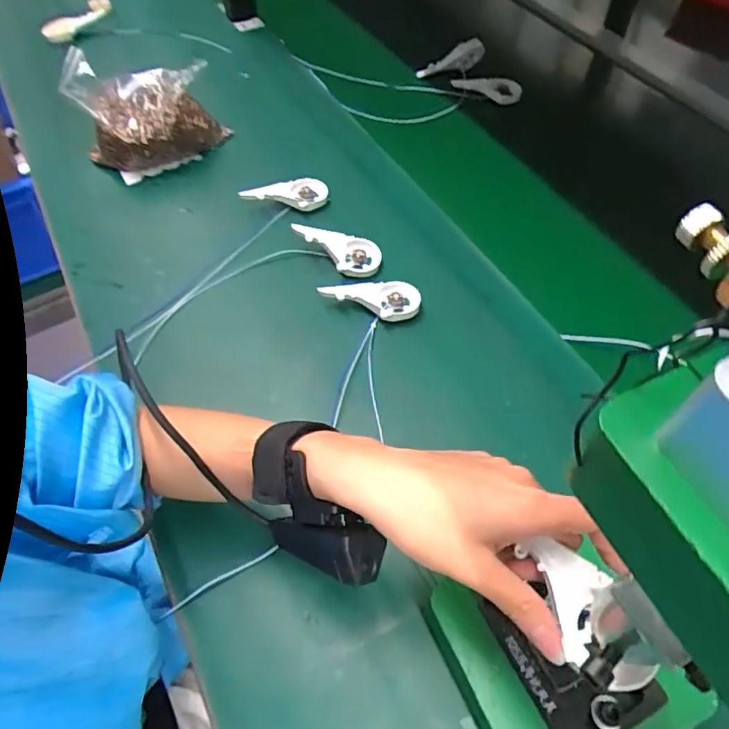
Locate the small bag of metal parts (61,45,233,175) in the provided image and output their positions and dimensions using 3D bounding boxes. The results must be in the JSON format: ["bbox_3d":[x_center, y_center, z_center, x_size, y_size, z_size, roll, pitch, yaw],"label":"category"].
[{"bbox_3d":[-0.258,-0.293,0.658,0.169,0.089,0.094,-3,56,0],"label":"small bag of metal parts"}]

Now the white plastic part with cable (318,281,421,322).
[{"bbox_3d":[0.006,-0.061,0.526,0.092,0.022,0.041,1,56,2],"label":"white plastic part with cable"}]

